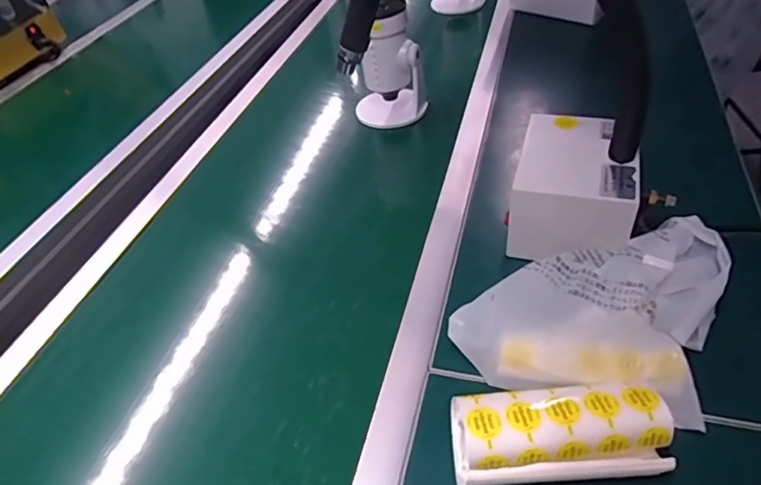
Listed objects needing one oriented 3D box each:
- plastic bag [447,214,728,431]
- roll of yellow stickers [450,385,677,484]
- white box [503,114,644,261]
[{"bbox_3d":[0.214,0.049,0.541,0.226,0.051,0.237,14,45,23],"label":"plastic bag"},{"bbox_3d":[0.144,0.158,0.440,0.165,0.059,0.061,-4,40,3],"label":"roll of yellow stickers"},{"bbox_3d":[0.226,-0.058,0.625,0.125,0.113,0.152,10,43,19],"label":"white box"}]

